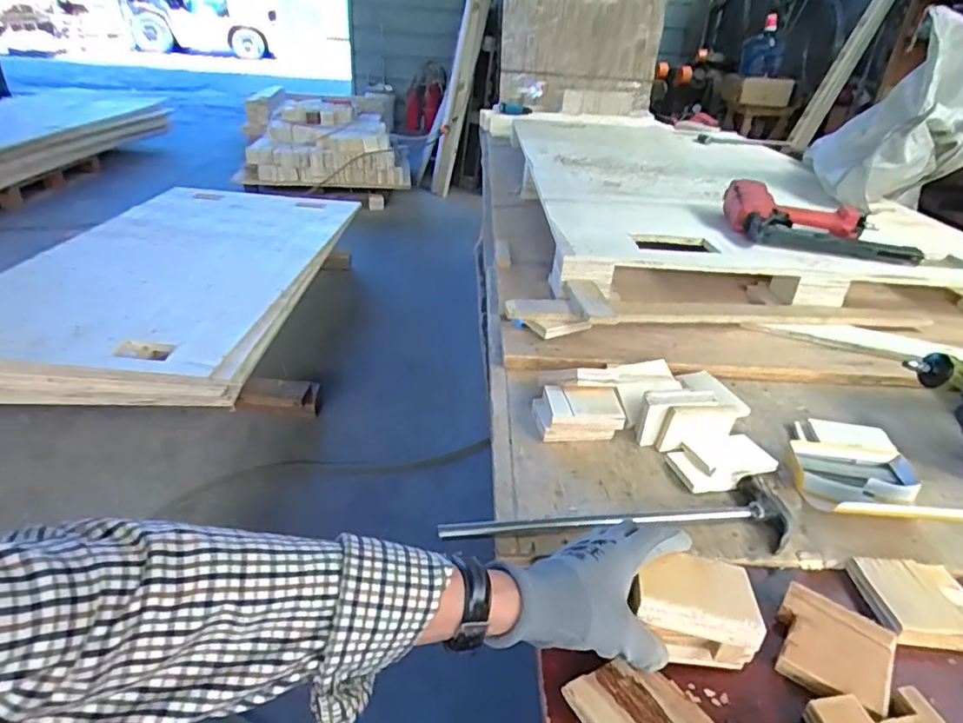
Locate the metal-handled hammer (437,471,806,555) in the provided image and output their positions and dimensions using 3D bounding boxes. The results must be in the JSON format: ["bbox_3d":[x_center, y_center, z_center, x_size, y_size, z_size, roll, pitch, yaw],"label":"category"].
[{"bbox_3d":[0.149,0.162,0.593,0.378,0.020,0.096,-2,30,-8],"label":"metal-handled hammer"}]

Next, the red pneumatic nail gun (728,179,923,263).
[{"bbox_3d":[0.657,-0.273,1.141,0.315,0.080,0.202,8,31,6],"label":"red pneumatic nail gun"}]

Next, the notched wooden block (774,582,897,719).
[{"bbox_3d":[0.294,0.243,0.491,0.085,0.022,0.100,23,36,32],"label":"notched wooden block"}]

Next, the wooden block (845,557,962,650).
[{"bbox_3d":[0.404,0.223,0.537,0.096,0.022,0.088,3,30,1],"label":"wooden block"}]

